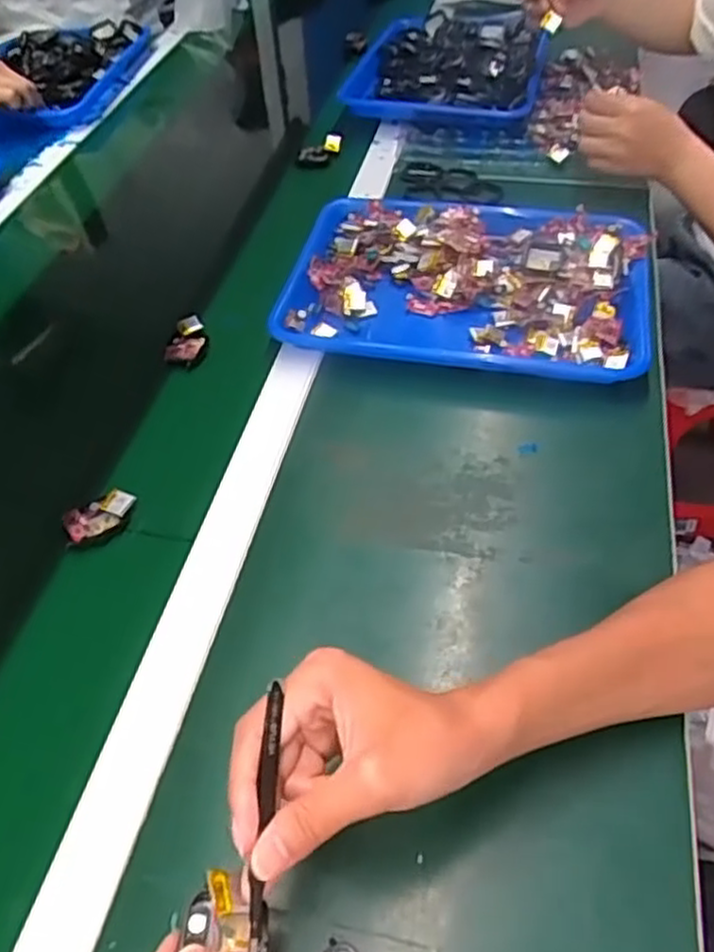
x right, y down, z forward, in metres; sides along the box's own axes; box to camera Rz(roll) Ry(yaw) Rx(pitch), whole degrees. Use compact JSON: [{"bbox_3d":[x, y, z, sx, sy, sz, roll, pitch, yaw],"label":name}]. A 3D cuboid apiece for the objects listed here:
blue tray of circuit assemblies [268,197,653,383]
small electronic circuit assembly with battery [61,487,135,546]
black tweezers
[{"bbox_3d":[0.106,-0.188,0.722,0.332,0.037,0.246,8,50,12],"label":"blue tray of circuit assemblies"},{"bbox_3d":[-0.194,0.031,0.562,0.053,0.014,0.033,-24,51,-16],"label":"small electronic circuit assembly with battery"},{"bbox_3d":[-0.041,0.149,0.332,0.008,0.010,0.106,2,77,7],"label":"black tweezers"}]

